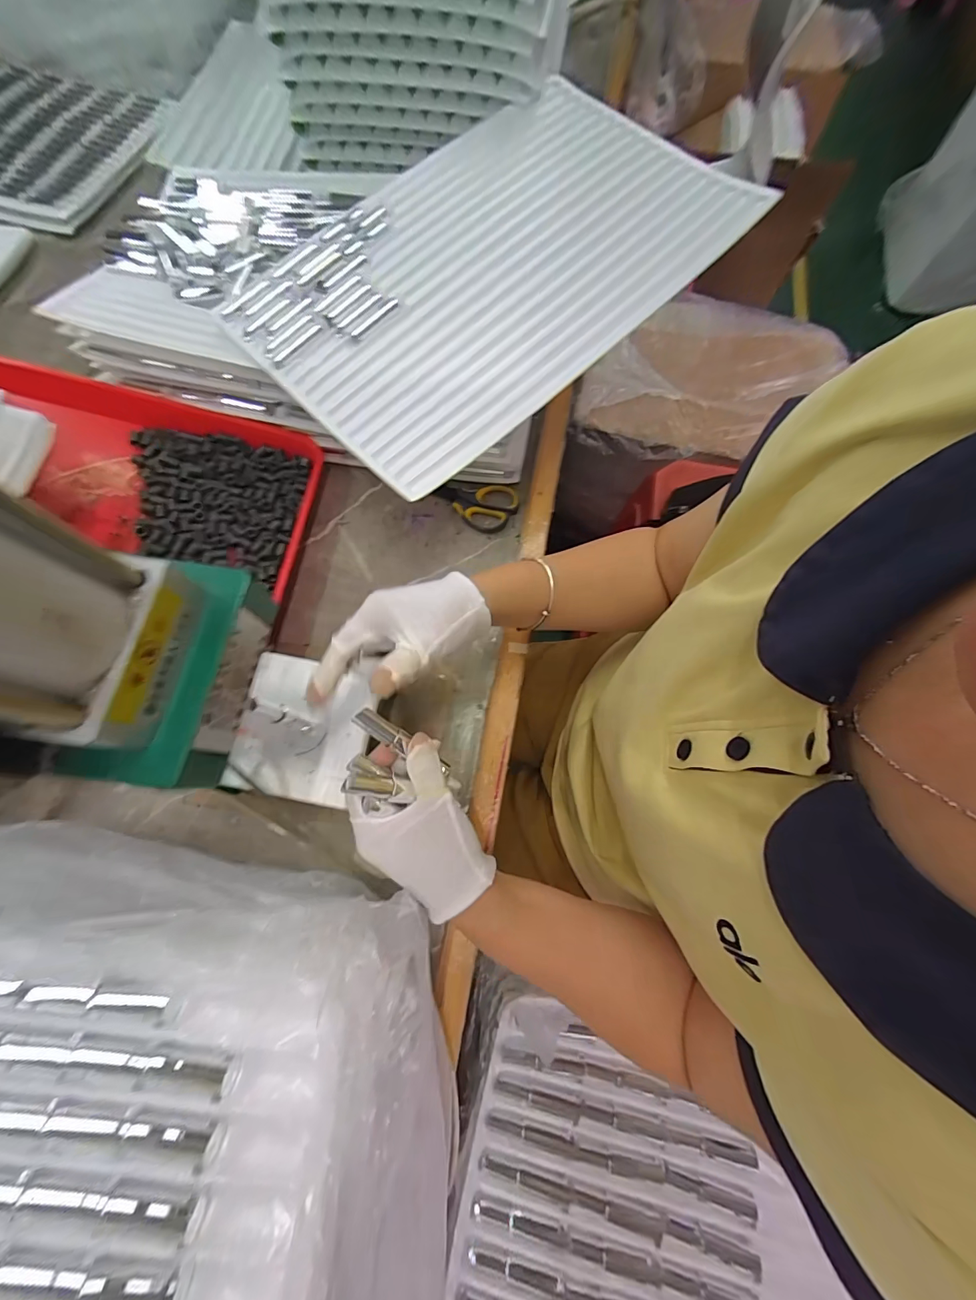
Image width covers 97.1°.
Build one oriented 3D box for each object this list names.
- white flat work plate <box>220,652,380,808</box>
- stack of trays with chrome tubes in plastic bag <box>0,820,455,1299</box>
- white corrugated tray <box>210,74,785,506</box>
[{"bbox_3d":[-0.163,0.066,0.381,0.114,0.013,0.123,8,75,4],"label":"white flat work plate"},{"bbox_3d":[-0.276,0.321,0.245,0.486,0.101,0.354,4,68,1],"label":"stack of trays with chrome tubes in plastic bag"},{"bbox_3d":[0.013,-0.394,0.439,0.315,0.013,0.494,43,81,11],"label":"white corrugated tray"}]

